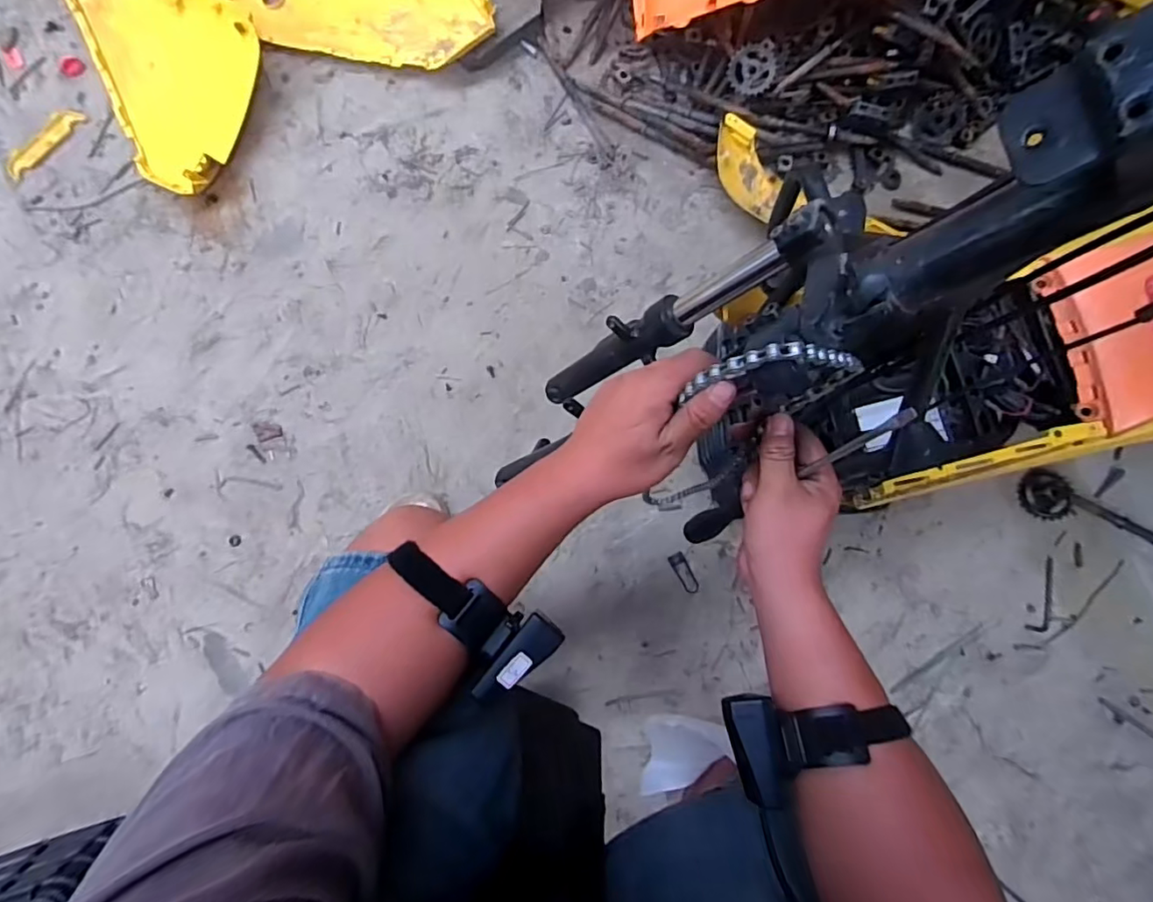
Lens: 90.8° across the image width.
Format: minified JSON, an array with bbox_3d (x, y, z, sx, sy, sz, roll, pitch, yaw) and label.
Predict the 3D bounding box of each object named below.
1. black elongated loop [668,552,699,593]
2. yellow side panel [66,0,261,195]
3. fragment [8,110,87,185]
[{"bbox_3d":[0.177,0.199,0.926,0.025,0.004,0.070,-28,81,-5],"label":"black elongated loop"},{"bbox_3d":[-0.740,-0.887,1.012,0.367,0.139,0.879,-1,80,0],"label":"yellow side panel"},{"bbox_3d":[-0.954,-0.551,1.018,0.042,0.010,0.166,43,82,7],"label":"fragment"}]

